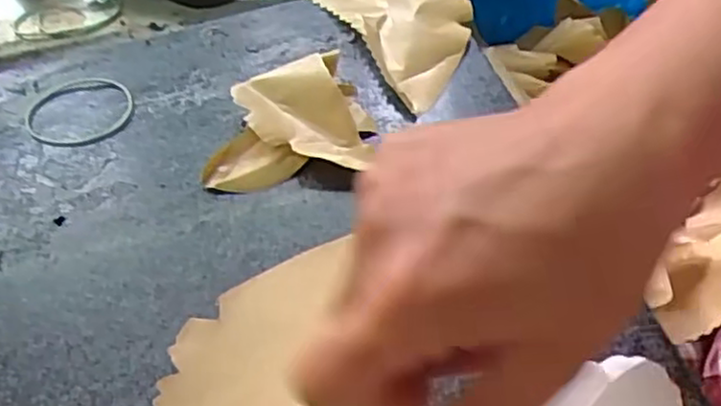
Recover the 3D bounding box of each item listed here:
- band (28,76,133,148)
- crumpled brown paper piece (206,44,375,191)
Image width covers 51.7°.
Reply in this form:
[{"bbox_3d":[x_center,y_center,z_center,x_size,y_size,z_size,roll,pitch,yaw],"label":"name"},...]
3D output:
[{"bbox_3d":[-0.153,-0.051,0.407,0.057,0.004,0.058,-3,49,4],"label":"band"},{"bbox_3d":[-0.038,-0.042,0.373,0.080,0.015,0.073,-10,51,-4],"label":"crumpled brown paper piece"}]

